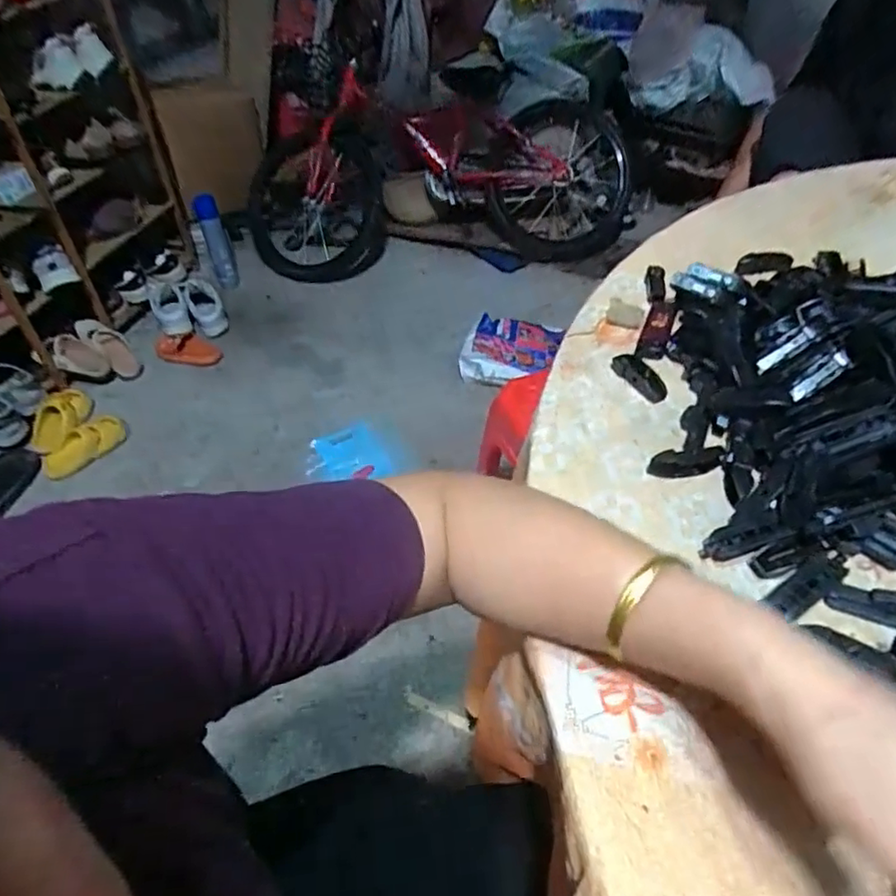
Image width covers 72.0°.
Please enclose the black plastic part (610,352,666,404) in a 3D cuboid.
[{"bbox_3d":[0.149,-0.057,0.480,0.019,0.012,0.053,-23,48,-17],"label":"black plastic part"}]

